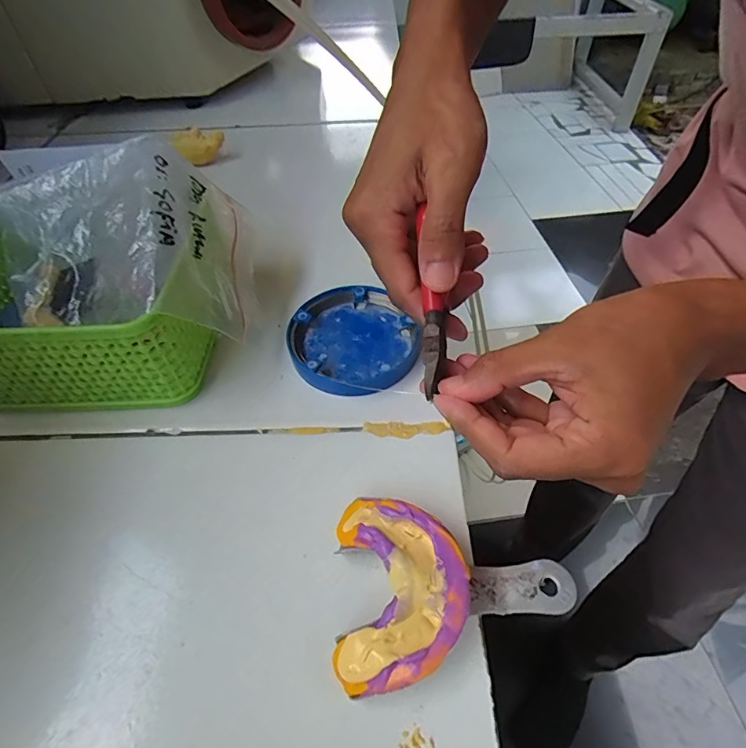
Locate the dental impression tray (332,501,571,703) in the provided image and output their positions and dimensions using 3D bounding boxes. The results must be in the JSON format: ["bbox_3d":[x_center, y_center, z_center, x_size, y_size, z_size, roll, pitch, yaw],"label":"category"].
[{"bbox_3d":[0.033,0.084,0.178,0.094,0.026,0.068,-2,50,0],"label":"dental impression tray"}]

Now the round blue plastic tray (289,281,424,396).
[{"bbox_3d":[-0.013,-0.022,0.269,0.075,0.019,0.074,-1,50,1],"label":"round blue plastic tray"}]

